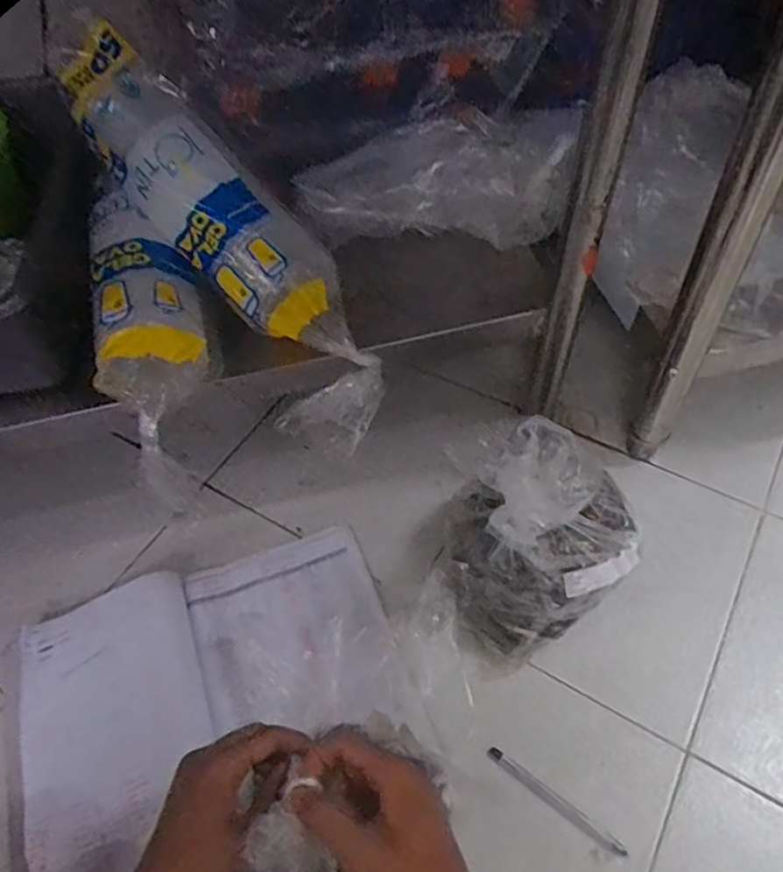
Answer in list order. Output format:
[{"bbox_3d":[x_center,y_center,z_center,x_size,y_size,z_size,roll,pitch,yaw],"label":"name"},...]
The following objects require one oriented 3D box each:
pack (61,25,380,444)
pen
[{"bbox_3d":[-0.148,-0.185,0.603,0.133,0.090,0.459,-36,80,-20],"label":"pack"},{"bbox_3d":[0.150,0.333,0.595,0.137,0.009,0.015,31,62,22],"label":"pen"}]

